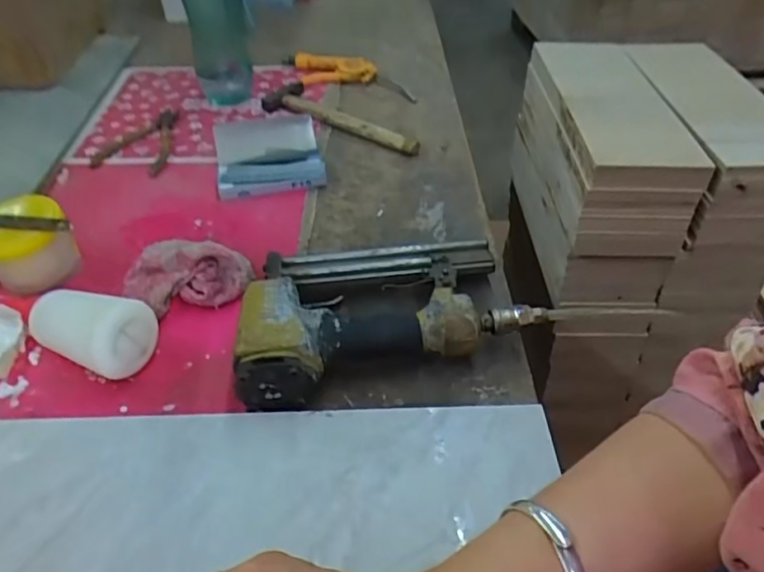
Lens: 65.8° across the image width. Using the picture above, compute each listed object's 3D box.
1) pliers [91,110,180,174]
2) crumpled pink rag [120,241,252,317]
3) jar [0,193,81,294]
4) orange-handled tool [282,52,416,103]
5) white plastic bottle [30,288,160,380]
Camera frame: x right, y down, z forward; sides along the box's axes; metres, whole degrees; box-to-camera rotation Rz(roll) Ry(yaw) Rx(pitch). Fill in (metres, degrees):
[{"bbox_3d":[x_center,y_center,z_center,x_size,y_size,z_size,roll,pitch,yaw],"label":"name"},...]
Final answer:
[{"bbox_3d":[-0.310,-0.196,0.778,0.101,0.010,0.149,6,44,7],"label":"pliers"},{"bbox_3d":[-0.186,-0.007,0.559,0.107,0.044,0.069,9,44,9],"label":"crumpled pink rag"},{"bbox_3d":[-0.342,-0.041,0.572,0.077,0.065,0.072,0,43,0],"label":"jar"},{"bbox_3d":[-0.049,-0.322,0.894,0.230,0.028,0.064,18,46,18],"label":"orange-handled tool"},{"bbox_3d":[-0.239,0.037,0.496,0.081,0.066,0.062,17,46,17],"label":"white plastic bottle"}]

